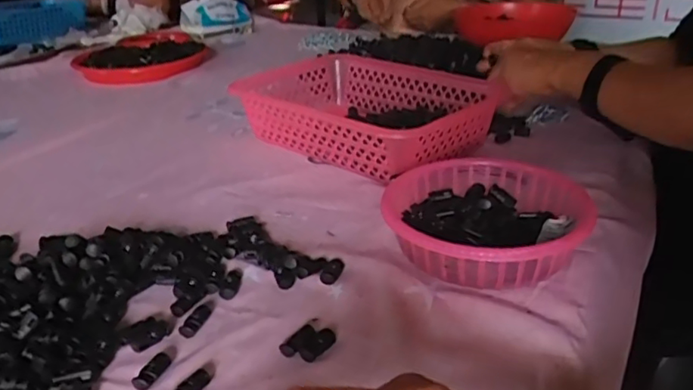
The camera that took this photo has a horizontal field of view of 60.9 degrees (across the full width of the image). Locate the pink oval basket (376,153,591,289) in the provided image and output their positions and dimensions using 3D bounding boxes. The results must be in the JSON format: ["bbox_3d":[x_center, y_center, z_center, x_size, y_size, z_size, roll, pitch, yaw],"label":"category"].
[{"bbox_3d":[0.118,0.024,0.515,0.168,0.052,0.166,4,28,9],"label":"pink oval basket"}]

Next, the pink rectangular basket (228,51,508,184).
[{"bbox_3d":[0.015,-0.099,0.746,0.296,0.088,0.200,19,33,36],"label":"pink rectangular basket"}]

